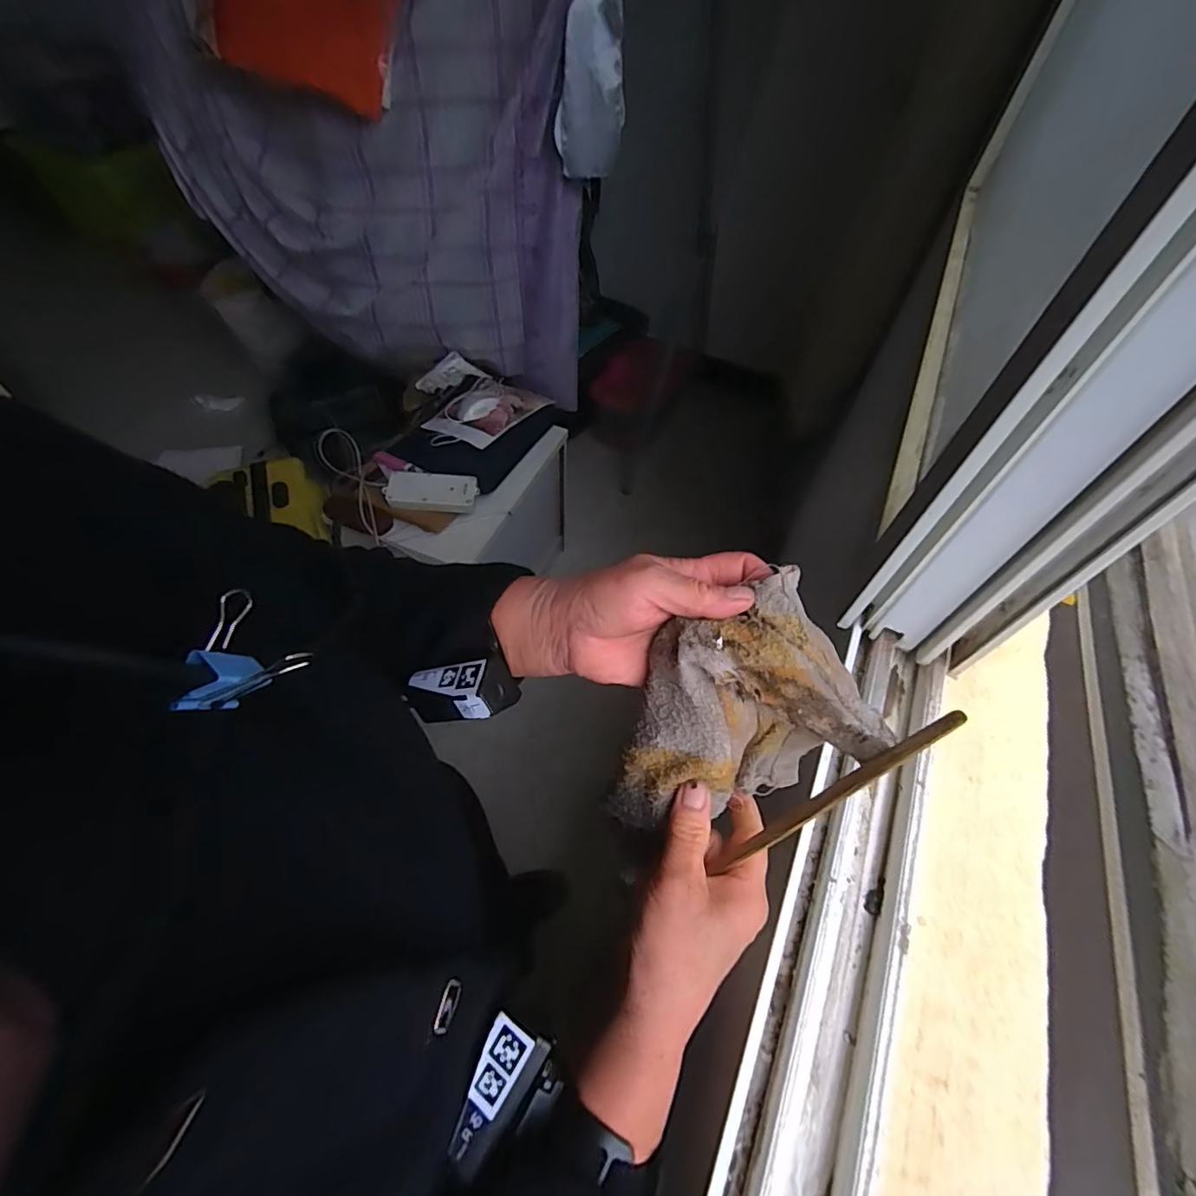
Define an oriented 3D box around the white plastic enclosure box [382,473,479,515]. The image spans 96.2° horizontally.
[{"bbox_3d":[-0.341,-0.219,1.103,0.177,0.032,0.083,3,54,0],"label":"white plastic enclosure box"}]

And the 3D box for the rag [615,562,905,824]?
[{"bbox_3d":[0.074,0.067,0.313,0.119,0.130,0.086,-6,55,-7],"label":"rag"}]

